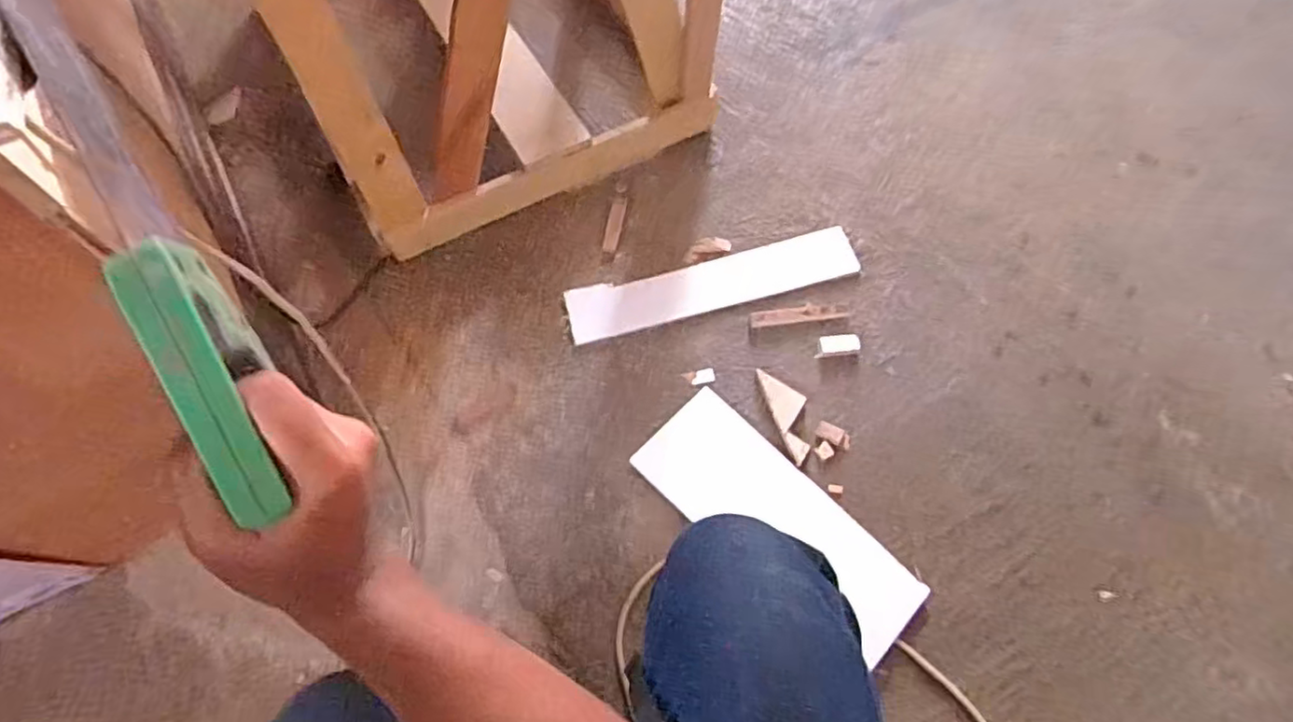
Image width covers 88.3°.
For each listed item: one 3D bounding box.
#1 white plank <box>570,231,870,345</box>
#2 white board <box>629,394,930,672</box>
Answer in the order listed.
[{"bbox_3d":[0.109,-0.123,1.069,0.470,0.021,0.095,-15,68,-5],"label":"white plank"},{"bbox_3d":[0.179,0.218,0.914,0.406,0.018,0.158,41,75,19],"label":"white board"}]

